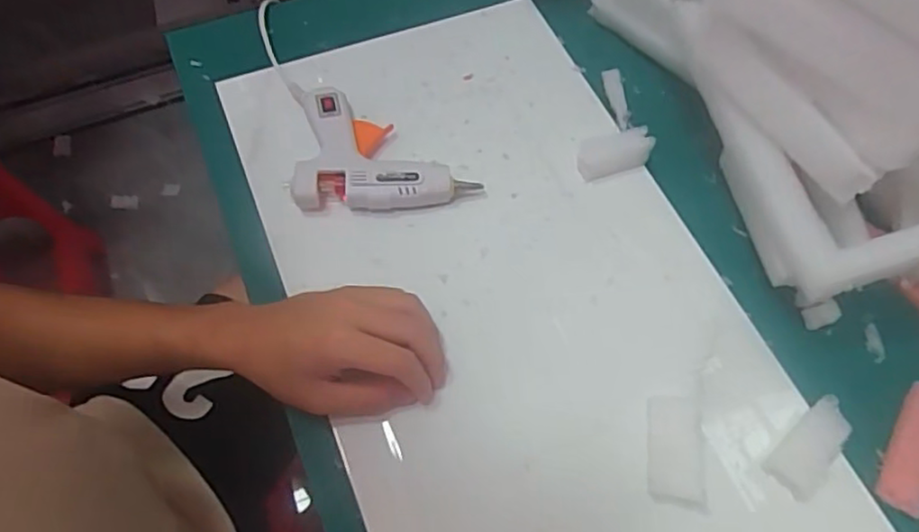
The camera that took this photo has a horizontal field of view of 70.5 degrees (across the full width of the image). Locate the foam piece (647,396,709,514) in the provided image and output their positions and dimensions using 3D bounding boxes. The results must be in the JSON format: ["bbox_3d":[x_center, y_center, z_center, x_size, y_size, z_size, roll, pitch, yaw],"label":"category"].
[{"bbox_3d":[0.138,0.118,0.417,0.033,0.007,0.069,5,62,1],"label":"foam piece"}]

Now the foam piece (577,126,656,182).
[{"bbox_3d":[0.124,-0.092,0.522,0.059,0.024,0.030,-15,64,-9],"label":"foam piece"}]

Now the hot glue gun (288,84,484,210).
[{"bbox_3d":[-0.062,-0.093,0.514,0.136,0.026,0.105,0,62,-2],"label":"hot glue gun"}]

